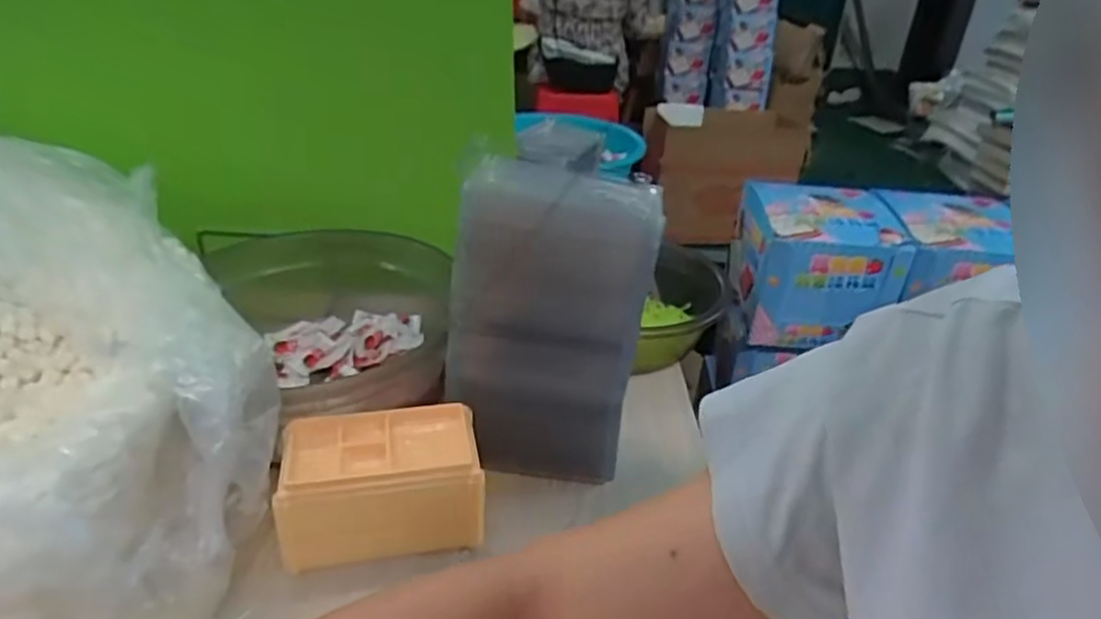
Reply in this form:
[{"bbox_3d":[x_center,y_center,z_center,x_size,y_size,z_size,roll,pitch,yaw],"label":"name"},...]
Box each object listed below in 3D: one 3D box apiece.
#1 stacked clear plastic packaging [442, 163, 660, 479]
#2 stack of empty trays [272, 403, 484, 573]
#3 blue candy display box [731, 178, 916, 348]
[{"bbox_3d":[0.001,0.011,0.554,0.143,0.231,0.099,6,30,4],"label":"stacked clear plastic packaging"},{"bbox_3d":[-0.122,0.127,0.516,0.140,0.075,0.086,-2,31,-10],"label":"stack of empty trays"},{"bbox_3d":[0.295,-0.053,0.793,0.156,0.129,0.153,6,30,4],"label":"blue candy display box"}]

